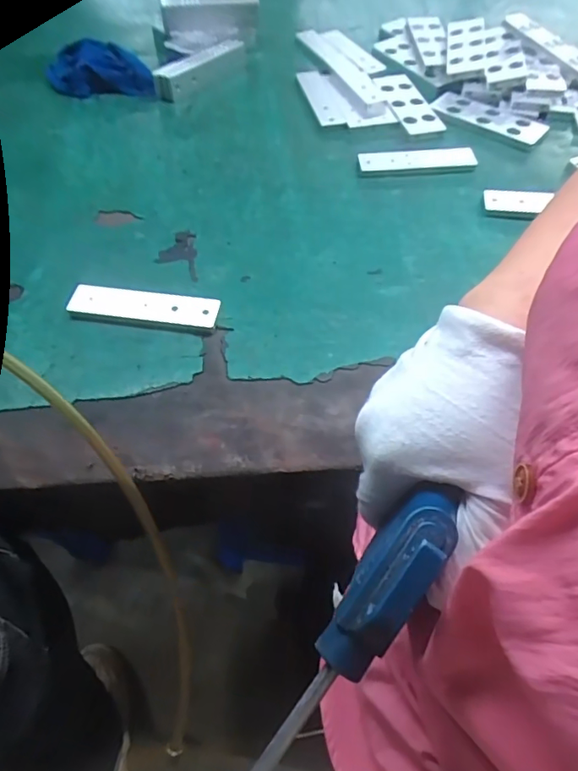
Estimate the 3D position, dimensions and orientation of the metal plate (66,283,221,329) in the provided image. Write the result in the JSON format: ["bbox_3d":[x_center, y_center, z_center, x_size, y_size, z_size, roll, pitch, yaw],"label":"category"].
[{"bbox_3d":[-0.152,-0.083,0.543,0.154,0.012,0.040,8,56,5],"label":"metal plate"}]

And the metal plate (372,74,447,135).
[{"bbox_3d":[0.178,-0.434,0.786,0.055,0.010,0.162,-20,63,-3],"label":"metal plate"}]

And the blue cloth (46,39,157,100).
[{"bbox_3d":[-0.291,-0.495,0.801,0.163,0.055,0.074,-6,56,-4],"label":"blue cloth"}]

